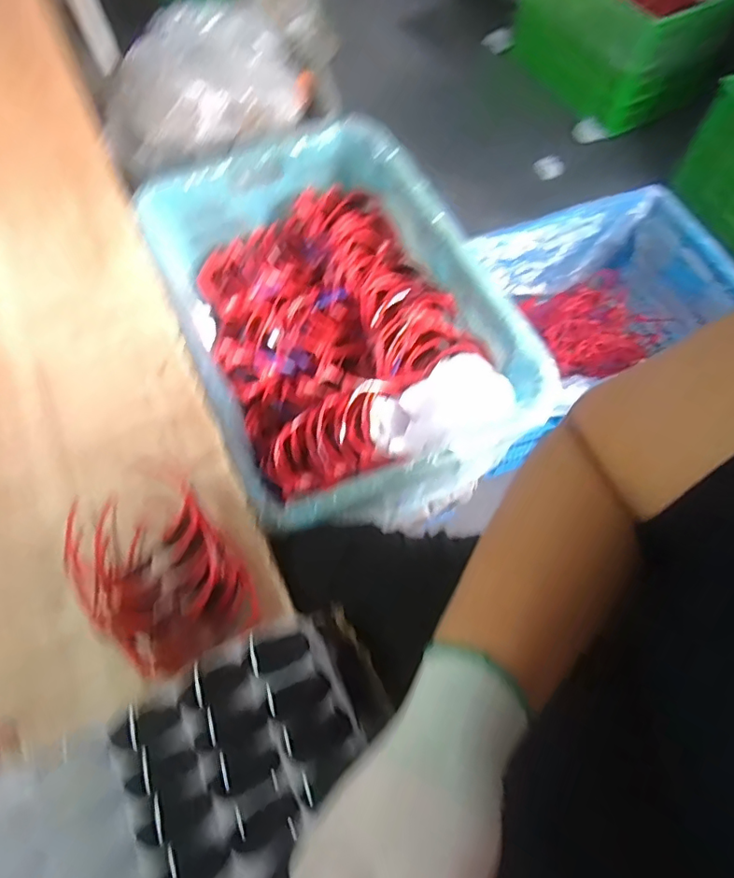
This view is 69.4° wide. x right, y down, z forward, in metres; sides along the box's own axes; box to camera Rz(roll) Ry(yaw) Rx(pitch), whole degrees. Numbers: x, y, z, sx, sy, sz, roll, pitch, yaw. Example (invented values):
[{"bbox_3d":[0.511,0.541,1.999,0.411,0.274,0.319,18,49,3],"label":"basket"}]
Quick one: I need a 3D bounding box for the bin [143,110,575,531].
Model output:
[{"bbox_3d":[-0.056,-0.193,0.873,0.449,0.191,0.659,-25,66,-10],"label":"bin"}]

